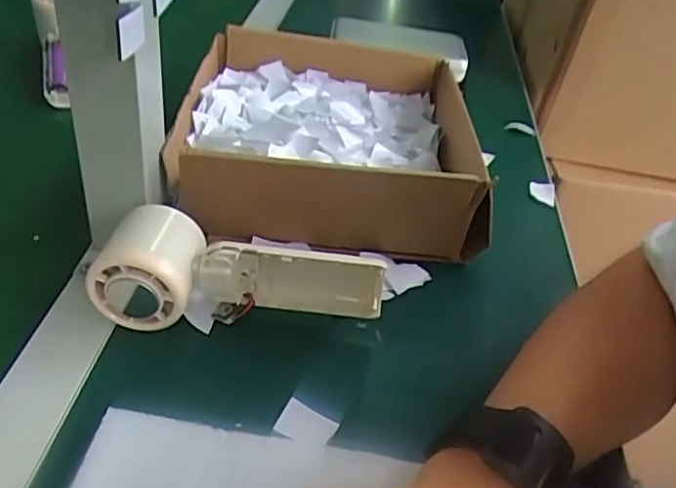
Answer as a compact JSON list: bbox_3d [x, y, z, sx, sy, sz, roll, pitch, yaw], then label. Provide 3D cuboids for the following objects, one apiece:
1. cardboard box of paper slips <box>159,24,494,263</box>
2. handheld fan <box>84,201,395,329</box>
[{"bbox_3d":[-0.007,-0.094,0.508,0.226,0.084,0.233,6,42,-7],"label":"cardboard box of paper slips"},{"bbox_3d":[-0.056,0.018,0.370,0.166,0.061,0.062,7,38,-4],"label":"handheld fan"}]

